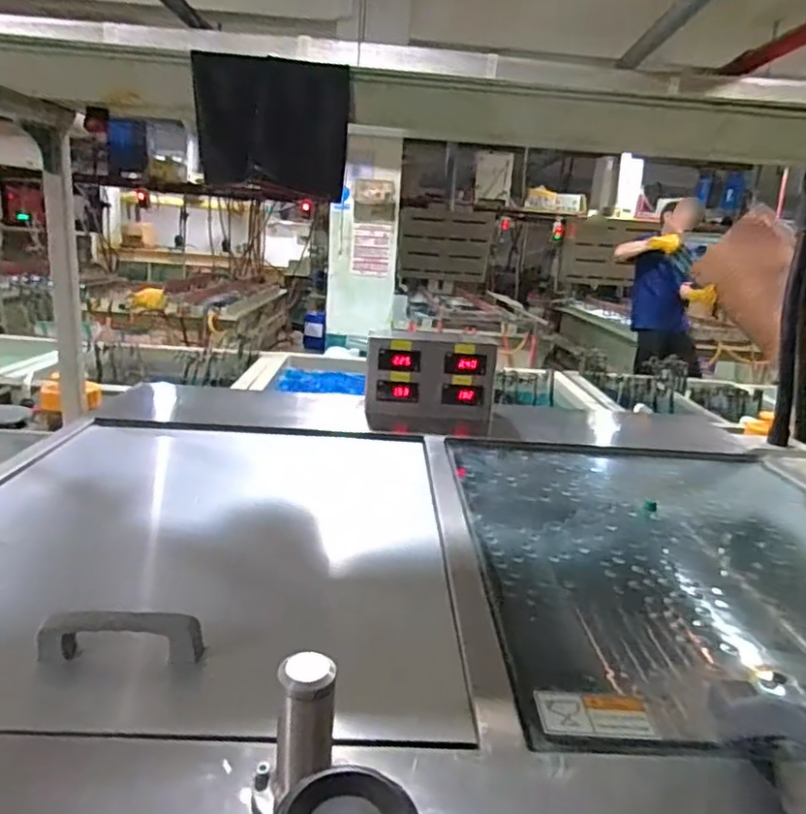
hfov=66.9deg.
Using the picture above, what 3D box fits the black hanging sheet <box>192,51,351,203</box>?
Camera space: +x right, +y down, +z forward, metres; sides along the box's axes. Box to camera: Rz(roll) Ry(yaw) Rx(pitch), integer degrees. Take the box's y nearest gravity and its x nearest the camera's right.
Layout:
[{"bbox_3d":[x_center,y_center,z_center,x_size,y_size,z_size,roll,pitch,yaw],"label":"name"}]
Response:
[{"bbox_3d":[-0.247,-0.519,1.134,0.285,0.227,0.056,3,31,-9],"label":"black hanging sheet"}]

